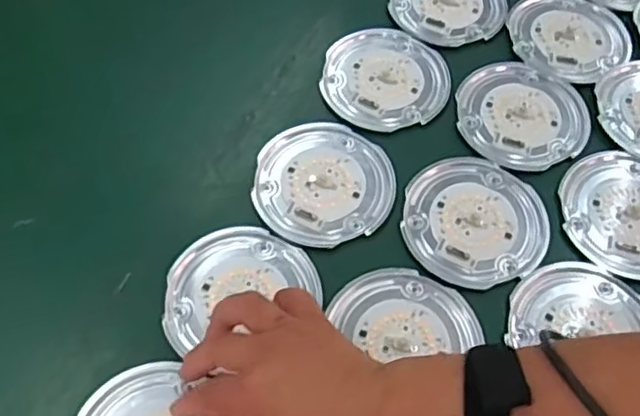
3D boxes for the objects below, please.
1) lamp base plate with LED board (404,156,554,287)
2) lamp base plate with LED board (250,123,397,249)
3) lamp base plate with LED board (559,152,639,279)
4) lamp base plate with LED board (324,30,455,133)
[{"bbox_3d":[0.113,0.008,0.481,0.102,0.004,0.100,0,61,-1],"label":"lamp base plate with LED board"},{"bbox_3d":[0.003,-0.021,0.496,0.104,0.005,0.101,0,61,-1],"label":"lamp base plate with LED board"},{"bbox_3d":[0.236,0.002,0.483,0.103,0.015,0.096,0,61,-1],"label":"lamp base plate with LED board"},{"bbox_3d":[0.056,-0.109,0.538,0.102,0.017,0.086,-7,61,-5],"label":"lamp base plate with LED board"}]

